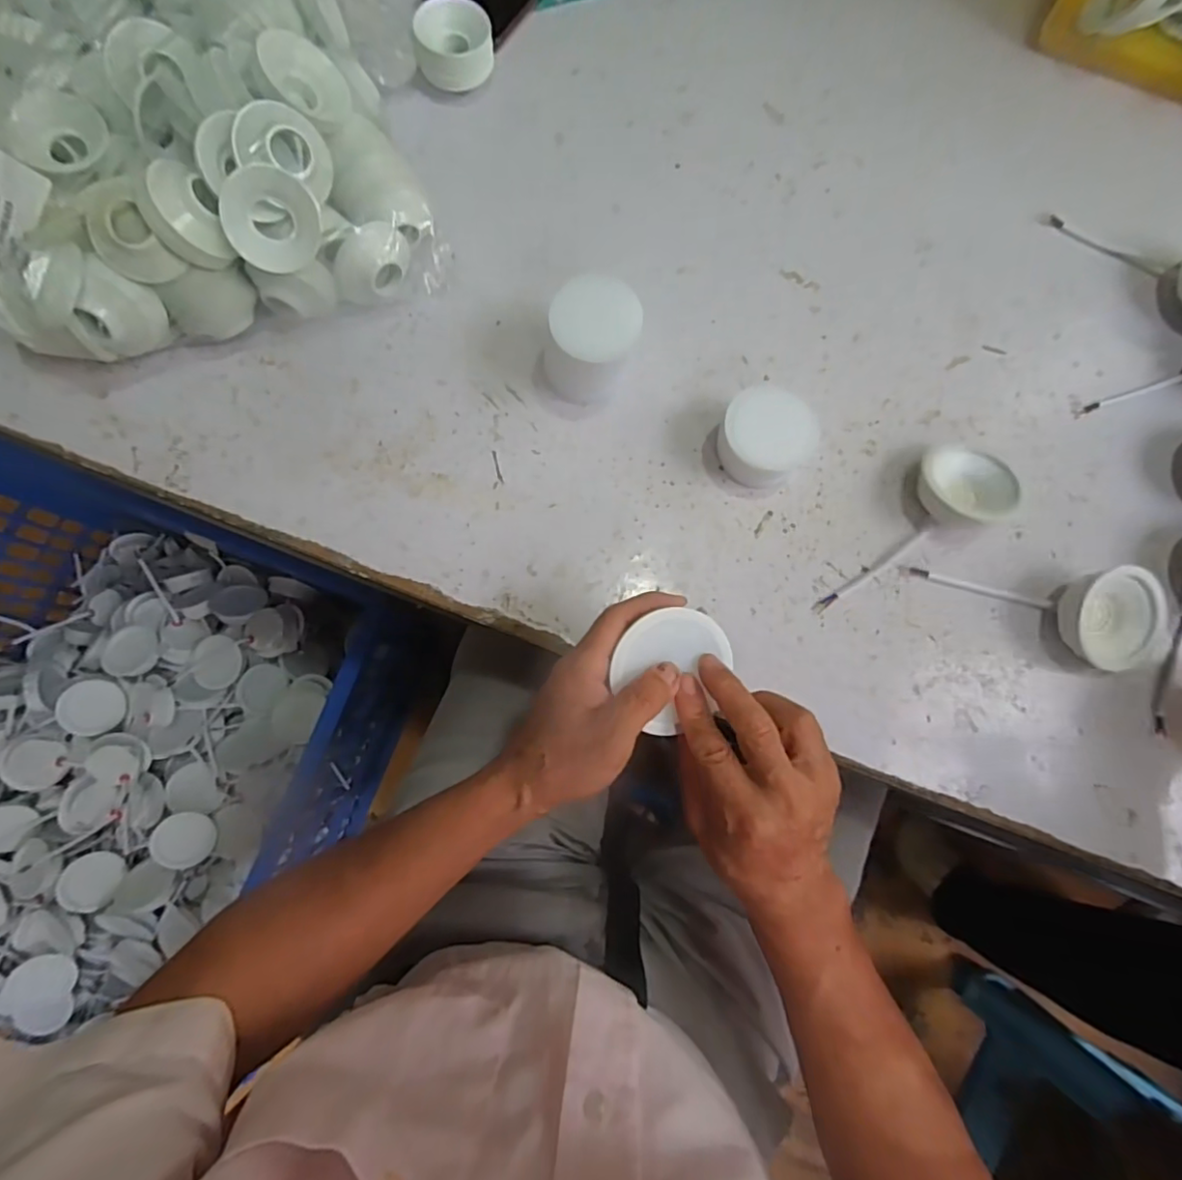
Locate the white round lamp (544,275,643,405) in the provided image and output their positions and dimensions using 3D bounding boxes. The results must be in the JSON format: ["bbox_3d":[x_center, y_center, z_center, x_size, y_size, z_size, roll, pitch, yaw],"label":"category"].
[{"bbox_3d":[0.000,-0.167,0.412,0.061,0.076,0.050,-5,81,-3],"label":"white round lamp"}]

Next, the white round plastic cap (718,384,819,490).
[{"bbox_3d":[0.121,-0.106,0.422,0.062,0.053,0.048,19,81,1],"label":"white round plastic cap"}]

